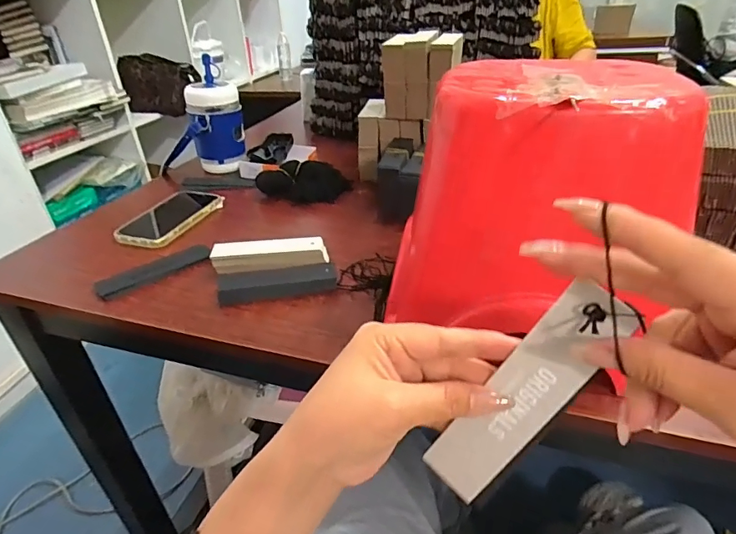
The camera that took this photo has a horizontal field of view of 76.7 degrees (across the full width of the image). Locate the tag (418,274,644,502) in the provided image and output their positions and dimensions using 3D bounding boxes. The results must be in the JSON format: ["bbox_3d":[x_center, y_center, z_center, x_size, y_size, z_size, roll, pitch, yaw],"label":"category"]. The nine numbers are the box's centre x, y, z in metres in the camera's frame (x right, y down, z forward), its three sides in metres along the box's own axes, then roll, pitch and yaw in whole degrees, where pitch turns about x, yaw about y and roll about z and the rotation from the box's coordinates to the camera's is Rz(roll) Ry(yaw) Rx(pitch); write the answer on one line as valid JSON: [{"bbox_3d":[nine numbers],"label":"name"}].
[{"bbox_3d":[0.074,0.063,0.221,0.033,0.124,0.004,40,21,17],"label":"tag"}]

